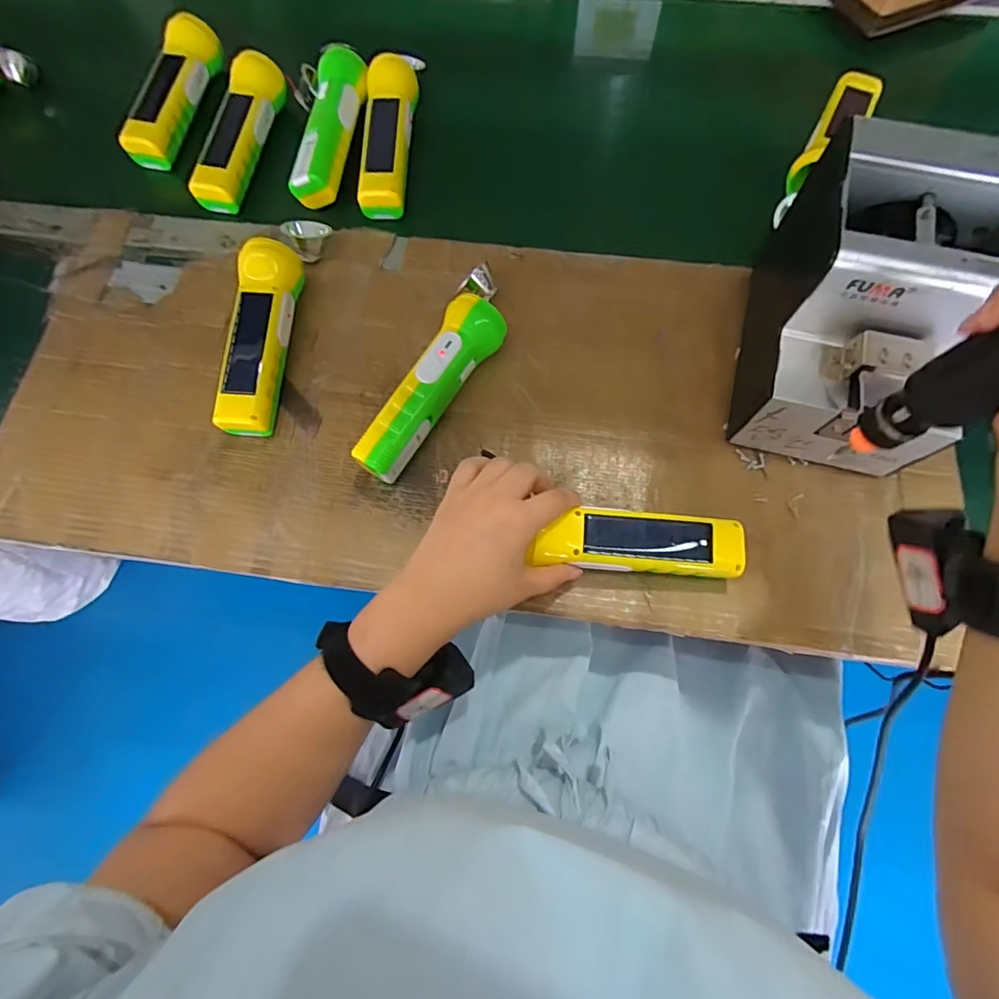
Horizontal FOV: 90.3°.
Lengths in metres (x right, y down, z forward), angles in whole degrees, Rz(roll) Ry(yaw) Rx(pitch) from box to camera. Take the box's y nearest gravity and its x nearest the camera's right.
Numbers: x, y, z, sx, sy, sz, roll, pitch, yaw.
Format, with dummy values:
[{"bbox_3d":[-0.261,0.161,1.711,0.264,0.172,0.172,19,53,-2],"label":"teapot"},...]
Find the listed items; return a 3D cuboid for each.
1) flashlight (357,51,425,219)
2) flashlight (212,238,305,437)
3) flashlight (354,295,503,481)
[{"bbox_3d":[-0.110,-0.375,0.502,0.055,0.042,0.186,3,73,2],"label":"flashlight"},{"bbox_3d":[-0.204,-0.137,0.426,0.042,0.047,0.172,4,73,3],"label":"flashlight"},{"bbox_3d":[-0.054,-0.086,0.407,0.045,0.049,0.163,29,75,10],"label":"flashlight"}]

